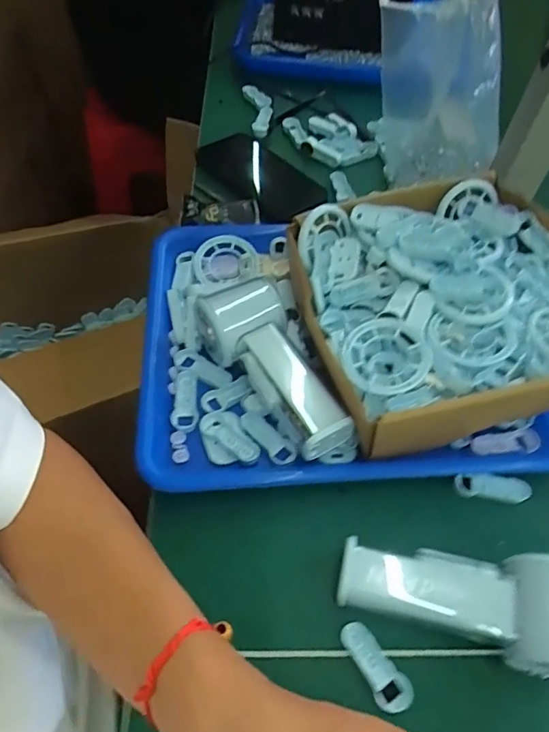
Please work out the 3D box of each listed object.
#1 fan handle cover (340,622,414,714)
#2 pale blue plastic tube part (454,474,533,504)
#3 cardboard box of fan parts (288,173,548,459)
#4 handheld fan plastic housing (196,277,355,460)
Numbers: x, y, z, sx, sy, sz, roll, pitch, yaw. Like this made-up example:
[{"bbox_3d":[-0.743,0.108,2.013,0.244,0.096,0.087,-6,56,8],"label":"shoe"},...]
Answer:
[{"bbox_3d":[0.060,0.180,0.300,0.020,0.012,0.052,-30,63,-21],"label":"fan handle cover"},{"bbox_3d":[0.157,0.087,0.360,0.051,0.011,0.016,9,56,2],"label":"pale blue plastic tube part"},{"bbox_3d":[0.131,-0.045,0.383,0.219,0.073,0.200,-12,58,-12],"label":"cardboard box of fan parts"},{"bbox_3d":[0.005,0.001,0.377,0.062,0.046,0.143,-30,63,-21],"label":"handheld fan plastic housing"}]

